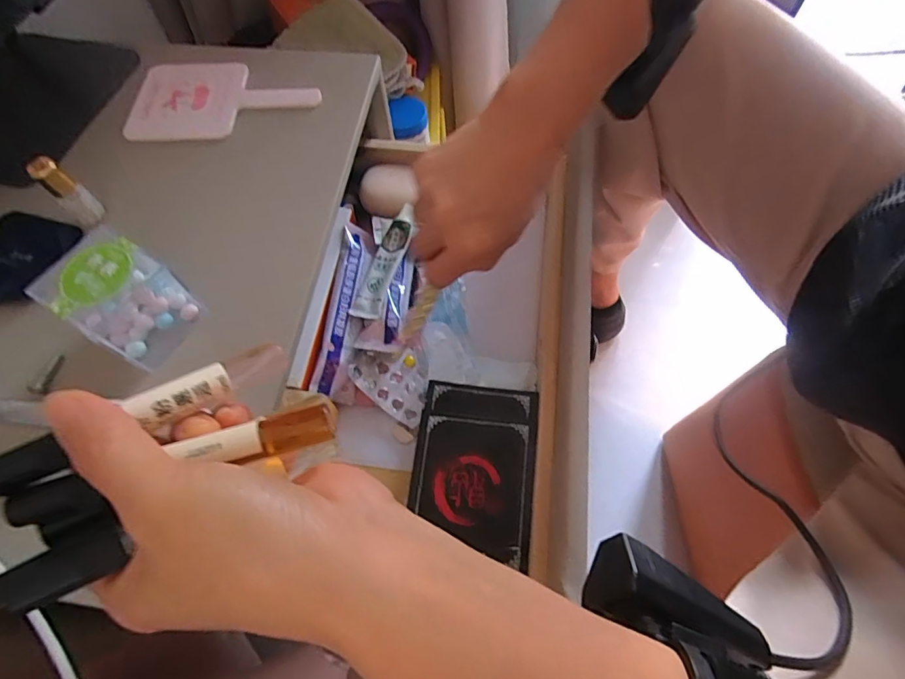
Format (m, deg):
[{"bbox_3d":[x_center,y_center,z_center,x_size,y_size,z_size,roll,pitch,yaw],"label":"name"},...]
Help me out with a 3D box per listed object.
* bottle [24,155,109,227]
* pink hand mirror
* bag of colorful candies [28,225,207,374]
[{"bbox_3d":[-0.270,-0.103,0.336,0.017,0.052,0.020,33,69,17],"label":"bottle"},{"bbox_3d":[-0.191,-0.205,0.402,0.152,0.007,0.078,-4,64,0],"label":"pink hand mirror"},{"bbox_3d":[-0.202,-0.024,0.292,0.058,0.060,0.061,29,68,15],"label":"bag of colorful candies"}]

